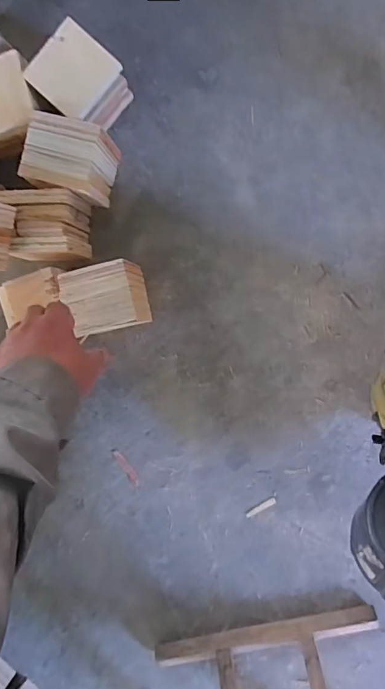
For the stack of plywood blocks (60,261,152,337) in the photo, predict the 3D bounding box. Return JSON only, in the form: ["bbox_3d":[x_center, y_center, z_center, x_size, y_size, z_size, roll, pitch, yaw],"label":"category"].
[{"bbox_3d":[-0.110,-0.060,0.620,0.093,0.096,0.087,-15,89,10],"label":"stack of plywood blocks"}]

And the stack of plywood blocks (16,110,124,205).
[{"bbox_3d":[-0.159,-0.243,0.631,0.099,0.097,0.087,16,95,7],"label":"stack of plywood blocks"}]

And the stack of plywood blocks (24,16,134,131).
[{"bbox_3d":[-0.147,-0.348,0.626,0.109,0.087,0.094,42,98,6],"label":"stack of plywood blocks"}]

